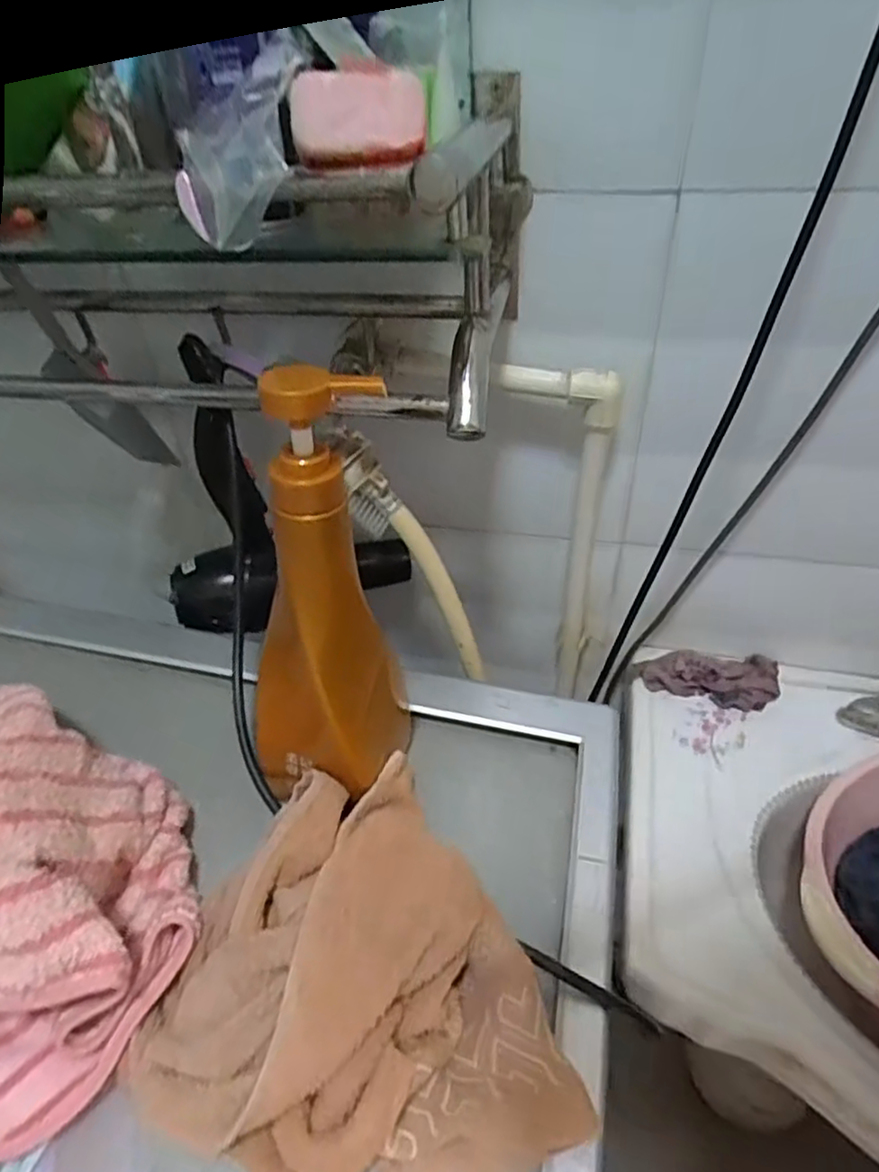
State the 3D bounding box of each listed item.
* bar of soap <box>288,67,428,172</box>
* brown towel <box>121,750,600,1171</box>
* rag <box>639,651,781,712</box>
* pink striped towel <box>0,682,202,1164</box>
[{"bbox_3d":[-0.037,-0.214,0.310,0.060,0.036,0.018,8,40,11],"label":"bar of soap"},{"bbox_3d":[-0.053,0.196,0.354,0.193,0.065,0.207,-15,42,-14],"label":"brown towel"},{"bbox_3d":[0.285,0.098,0.710,0.136,0.031,0.067,-1,41,2],"label":"rag"},{"bbox_3d":[-0.219,0.134,0.362,0.140,0.125,0.235,-17,43,-16],"label":"pink striped towel"}]

